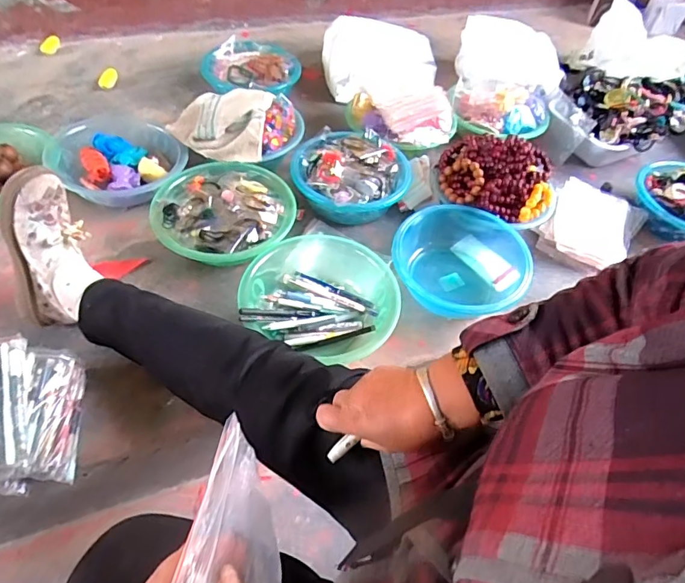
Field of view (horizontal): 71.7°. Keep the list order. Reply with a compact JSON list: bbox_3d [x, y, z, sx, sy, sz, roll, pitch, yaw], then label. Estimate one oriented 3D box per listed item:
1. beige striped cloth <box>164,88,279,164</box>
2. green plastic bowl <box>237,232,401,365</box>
[{"bbox_3d":[-0.241,-0.342,0.926,0.187,0.053,0.195,4,50,-3],"label":"beige striped cloth"},{"bbox_3d":[-0.033,0.003,0.764,0.239,0.080,0.205,10,50,2],"label":"green plastic bowl"}]

